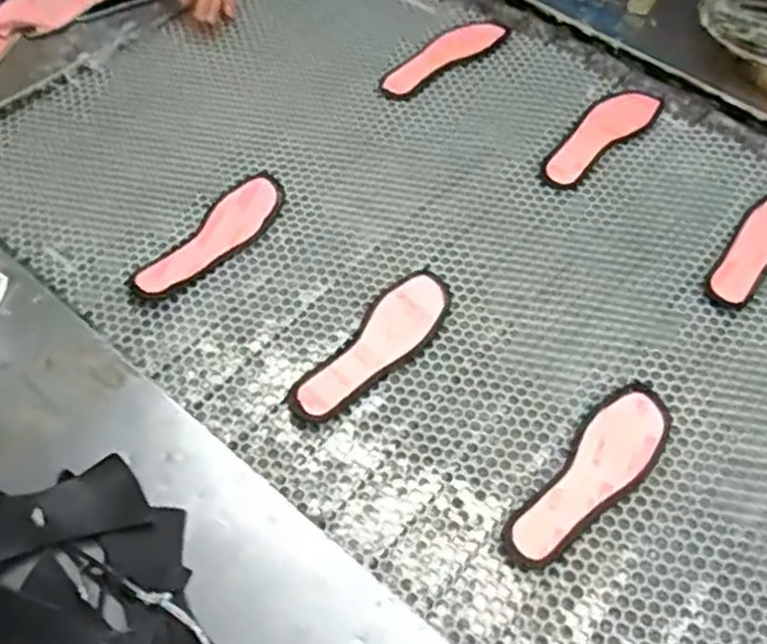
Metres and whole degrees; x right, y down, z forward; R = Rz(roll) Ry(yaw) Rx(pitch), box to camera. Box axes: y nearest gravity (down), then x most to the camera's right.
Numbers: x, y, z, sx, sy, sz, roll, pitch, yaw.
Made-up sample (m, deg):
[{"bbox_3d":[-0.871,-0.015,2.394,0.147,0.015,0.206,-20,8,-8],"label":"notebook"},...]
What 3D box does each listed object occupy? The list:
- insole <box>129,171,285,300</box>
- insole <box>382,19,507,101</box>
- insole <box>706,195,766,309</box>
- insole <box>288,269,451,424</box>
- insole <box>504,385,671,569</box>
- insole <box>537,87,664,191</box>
[{"bbox_3d":[-0.216,-0.112,0.963,0.078,0.014,0.242,30,63,17],"label":"insole"},{"bbox_3d":[0.097,-0.421,1.172,0.081,0.005,0.247,40,66,22],"label":"insole"},{"bbox_3d":[0.498,-0.106,0.963,0.078,0.013,0.241,40,66,22],"label":"insole"},{"bbox_3d":[-0.007,0.027,0.867,0.079,0.027,0.240,32,63,18],"label":"insole"},{"bbox_3d":[0.220,0.161,0.782,0.075,0.026,0.238,39,66,22],"label":"insole"},{"bbox_3d":[0.314,-0.274,1.069,0.239,0.012,0.074,-39,66,-22],"label":"insole"}]

